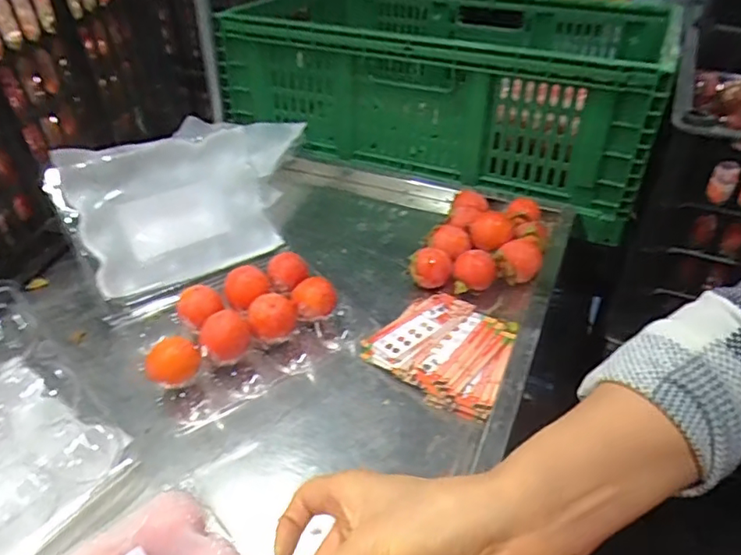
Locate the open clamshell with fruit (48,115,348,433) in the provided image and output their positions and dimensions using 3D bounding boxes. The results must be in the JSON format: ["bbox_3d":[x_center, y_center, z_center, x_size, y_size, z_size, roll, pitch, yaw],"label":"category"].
[{"bbox_3d":[-0.152,-0.020,0.526,0.188,0.133,0.241,-26,44,-30],"label":"open clamshell with fruit"}]

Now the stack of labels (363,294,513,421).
[{"bbox_3d":[0.072,0.063,0.516,0.128,0.021,0.119,28,45,31],"label":"stack of labels"}]

